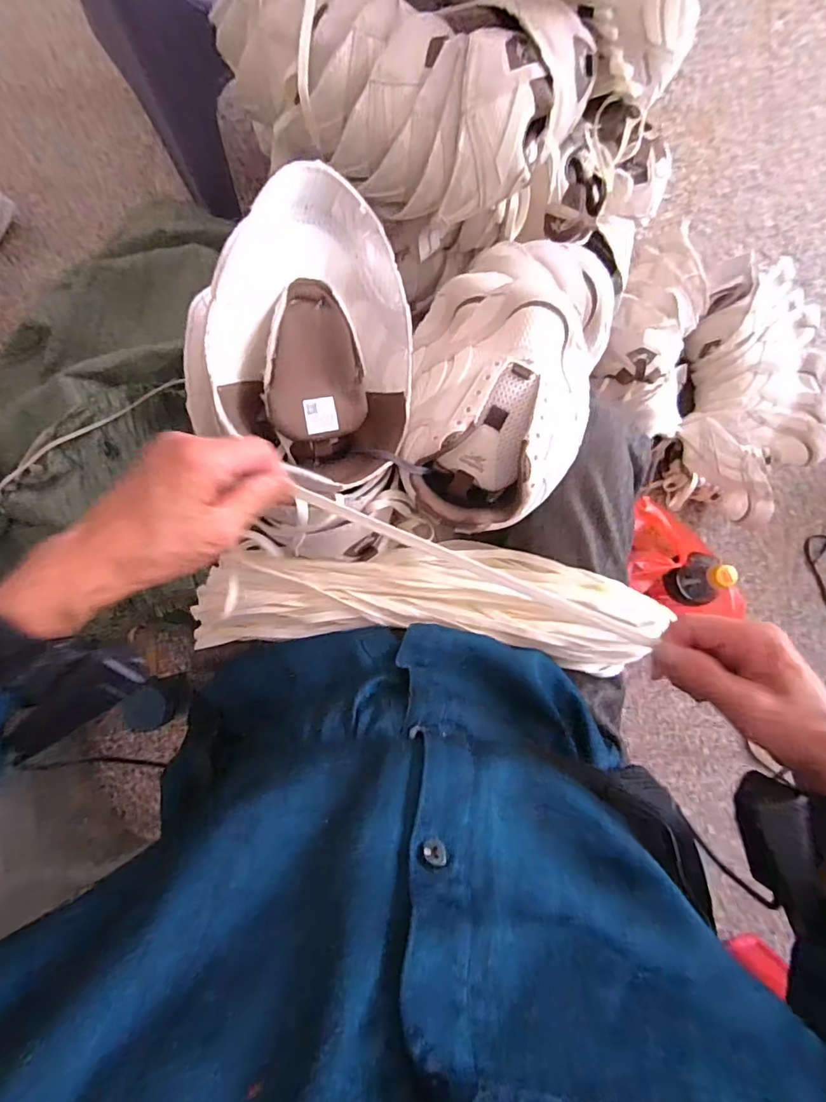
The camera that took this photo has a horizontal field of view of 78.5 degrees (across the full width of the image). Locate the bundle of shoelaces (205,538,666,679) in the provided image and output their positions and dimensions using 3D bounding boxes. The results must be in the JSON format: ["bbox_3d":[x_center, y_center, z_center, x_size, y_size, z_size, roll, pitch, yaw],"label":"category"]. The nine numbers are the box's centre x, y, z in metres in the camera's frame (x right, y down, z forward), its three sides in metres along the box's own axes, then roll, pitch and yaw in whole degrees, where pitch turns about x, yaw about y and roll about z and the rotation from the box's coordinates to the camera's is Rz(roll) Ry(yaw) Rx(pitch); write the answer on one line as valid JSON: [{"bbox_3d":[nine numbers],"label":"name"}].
[{"bbox_3d":[-0.002,0.045,0.455,0.411,0.052,0.100,2,86,5],"label":"bundle of shoelaces"}]

